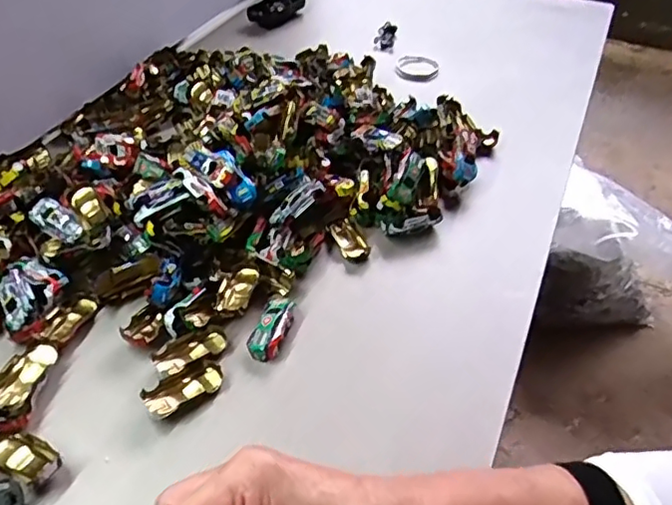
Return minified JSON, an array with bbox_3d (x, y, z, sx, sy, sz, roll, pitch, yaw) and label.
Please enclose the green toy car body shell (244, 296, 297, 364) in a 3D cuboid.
[{"bbox_3d":[-0.055,0.064,0.514,0.030,0.014,0.061,12,45,11],"label":"green toy car body shell"}]

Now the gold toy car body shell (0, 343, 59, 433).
[{"bbox_3d":[-0.245,0.105,0.466,0.033,0.022,0.073,4,44,3],"label":"gold toy car body shell"}]

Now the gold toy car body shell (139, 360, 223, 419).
[{"bbox_3d":[-0.120,0.108,0.474,0.062,0.014,0.028,-28,51,-27],"label":"gold toy car body shell"}]

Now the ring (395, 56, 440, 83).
[{"bbox_3d":[0.118,-0.262,0.859,0.061,0.017,0.074,0,44,-2],"label":"ring"}]

